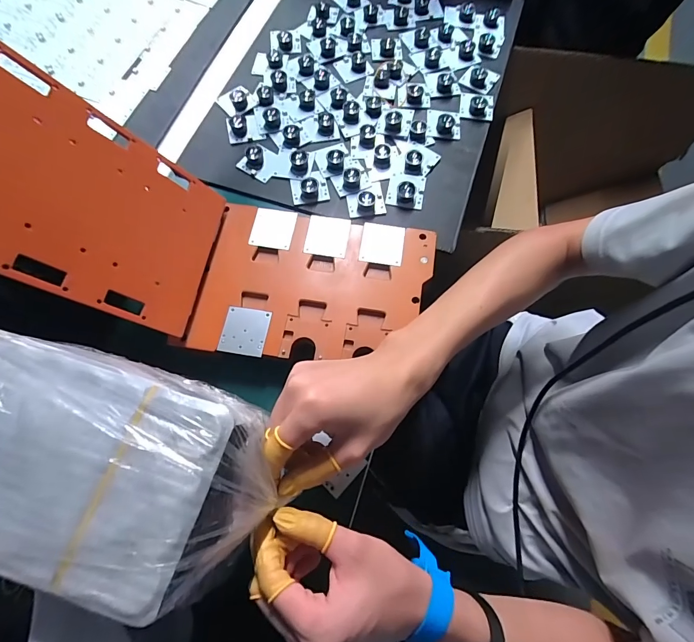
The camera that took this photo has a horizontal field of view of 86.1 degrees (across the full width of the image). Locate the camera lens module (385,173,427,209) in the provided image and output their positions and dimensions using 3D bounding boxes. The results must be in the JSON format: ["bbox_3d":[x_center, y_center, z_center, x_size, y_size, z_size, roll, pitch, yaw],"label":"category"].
[{"bbox_3d":[0.075,-0.168,0.461,0.045,0.018,0.048,11,70,4],"label":"camera lens module"}]

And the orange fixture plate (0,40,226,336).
[{"bbox_3d":[-0.215,-0.098,0.296,0.006,0.230,0.153,-6,65,38],"label":"orange fixture plate"}]

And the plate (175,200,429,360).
[{"bbox_3d":[-0.032,-0.038,0.385,0.228,0.009,0.162,7,71,2],"label":"plate"}]

